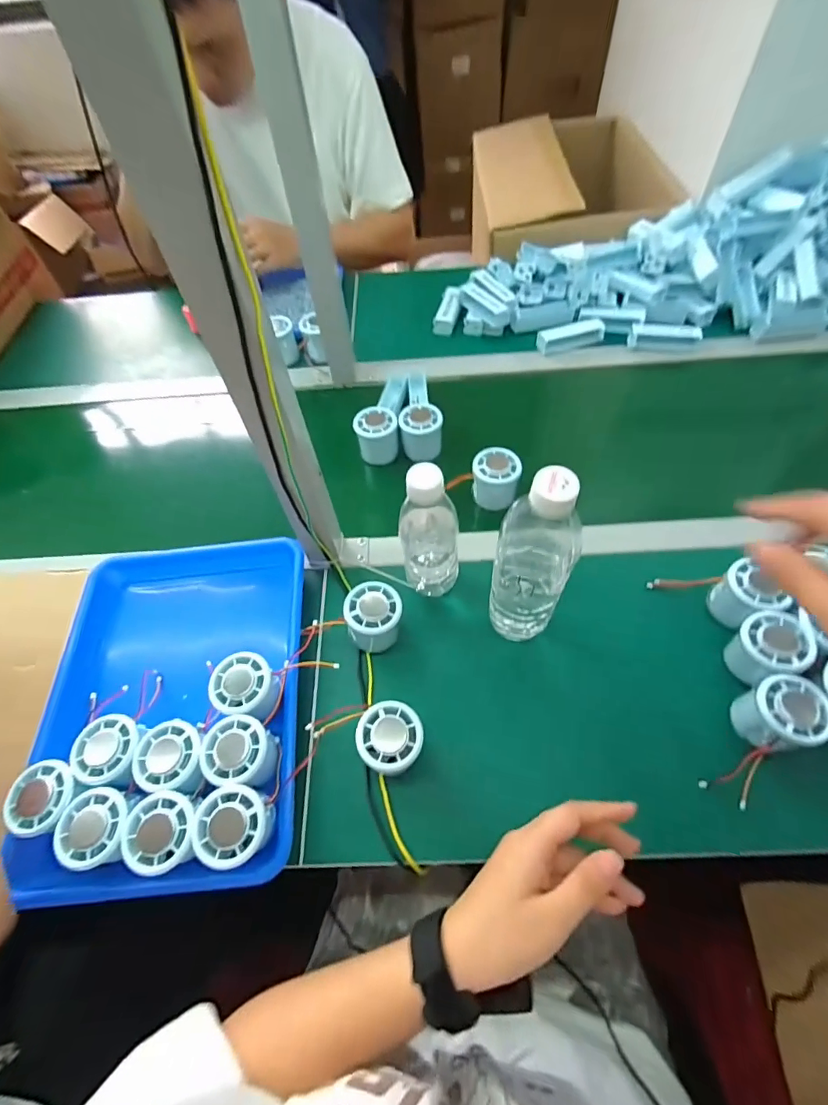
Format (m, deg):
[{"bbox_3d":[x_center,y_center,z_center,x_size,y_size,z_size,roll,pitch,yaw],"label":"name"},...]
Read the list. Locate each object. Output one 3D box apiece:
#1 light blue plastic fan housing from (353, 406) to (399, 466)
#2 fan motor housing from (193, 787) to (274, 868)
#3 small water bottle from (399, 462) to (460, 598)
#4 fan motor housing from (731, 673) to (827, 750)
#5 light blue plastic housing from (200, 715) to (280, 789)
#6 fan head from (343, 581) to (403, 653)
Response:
[{"bbox_3d":[-0.050,-0.162,0.645,0.055,0.062,0.049,-4,58,1],"label":"light blue plastic fan housing"},{"bbox_3d":[-0.146,0.225,0.384,0.052,0.039,0.055,-1,58,2],"label":"fan motor housing"},{"bbox_3d":[0.017,-0.018,0.479,0.056,0.186,0.058,-4,58,1],"label":"small water bottle"},{"bbox_3d":[0.324,0.143,0.412,0.054,0.053,0.056,-1,58,2],"label":"fan motor housing"},{"bbox_3d":[-0.154,0.179,0.417,0.054,0.041,0.054,3,58,5],"label":"light blue plastic housing"},{"bbox_3d":[-0.042,0.069,0.493,0.058,0.067,0.054,-1,58,2],"label":"fan head"}]

